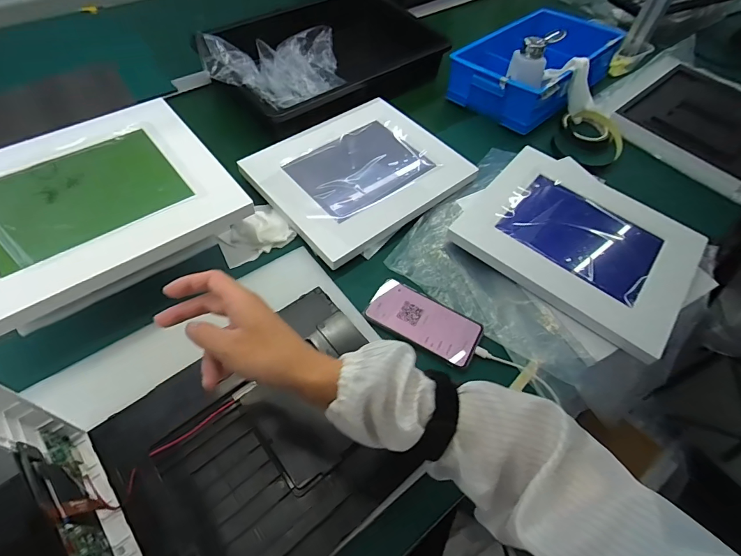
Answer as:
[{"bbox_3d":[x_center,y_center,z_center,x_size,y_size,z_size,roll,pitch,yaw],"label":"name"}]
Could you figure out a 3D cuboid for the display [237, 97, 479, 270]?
[{"bbox_3d":[-0.018,-0.172,0.651,0.298,0.029,0.255,-36,65,-24],"label":"display"}]

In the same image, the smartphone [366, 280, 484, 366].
[{"bbox_3d":[0.071,0.056,0.531,0.144,0.008,0.073,28,58,14],"label":"smartphone"}]

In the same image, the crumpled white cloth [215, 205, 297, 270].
[{"bbox_3d":[-0.171,-0.072,0.579,0.100,0.030,0.081,-29,63,-22],"label":"crumpled white cloth"}]

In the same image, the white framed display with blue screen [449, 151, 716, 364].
[{"bbox_3d":[0.313,-0.060,0.594,0.315,0.042,0.261,35,68,19],"label":"white framed display with blue screen"}]

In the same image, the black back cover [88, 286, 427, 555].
[{"bbox_3d":[-0.104,0.165,0.423,0.292,0.023,0.245,-32,64,-23],"label":"black back cover"}]

